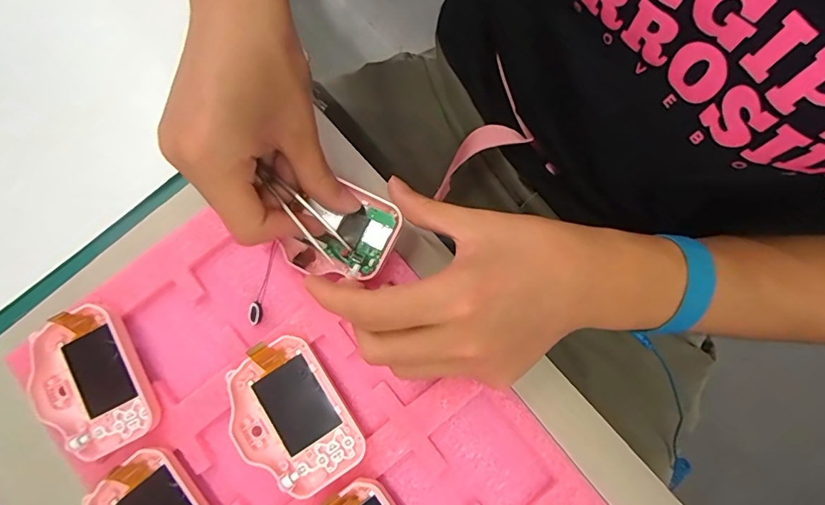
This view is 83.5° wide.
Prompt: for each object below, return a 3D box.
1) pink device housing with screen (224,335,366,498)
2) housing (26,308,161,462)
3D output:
[{"bbox_3d":[-0.071,0.096,0.269,0.058,0.019,0.084,-33,79,-7],"label":"pink device housing with screen"},{"bbox_3d":[-0.191,0.078,0.274,0.058,0.019,0.082,-28,79,-6],"label":"housing"}]

